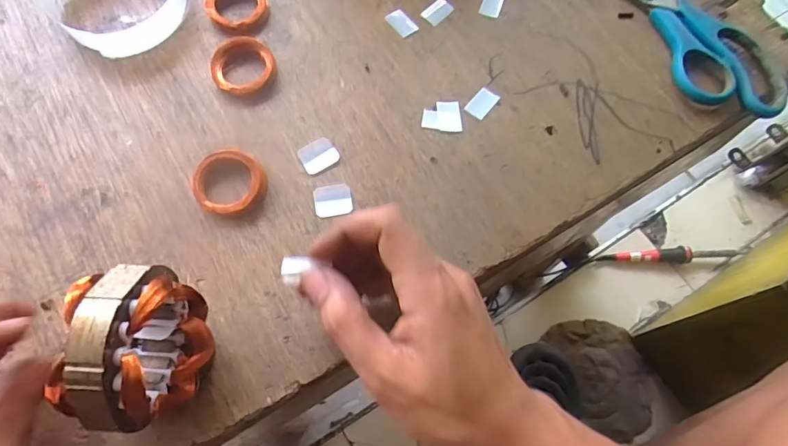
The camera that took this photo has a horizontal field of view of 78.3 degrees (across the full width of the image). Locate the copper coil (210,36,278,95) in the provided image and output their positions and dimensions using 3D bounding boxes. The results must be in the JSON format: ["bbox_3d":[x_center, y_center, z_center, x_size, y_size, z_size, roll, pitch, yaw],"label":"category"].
[{"bbox_3d":[-0.108,-0.112,0.345,0.044,0.016,0.039,-21,71,-11],"label":"copper coil"}]

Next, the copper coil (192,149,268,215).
[{"bbox_3d":[-0.106,-0.027,0.313,0.045,0.014,0.041,1,69,-2],"label":"copper coil"}]

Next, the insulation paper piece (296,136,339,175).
[{"bbox_3d":[-0.051,-0.047,0.328,0.025,0.004,0.022,-29,73,-13],"label":"insulation paper piece"}]

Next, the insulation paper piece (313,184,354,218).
[{"bbox_3d":[-0.040,-0.015,0.316,0.024,0.004,0.023,-11,70,-7],"label":"insulation paper piece"}]

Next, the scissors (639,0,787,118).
[{"bbox_3d":[0.212,-0.171,0.382,0.076,0.014,0.226,-25,72,-12],"label":"scissors"}]

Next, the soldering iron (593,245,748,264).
[{"bbox_3d":[0.466,0.053,0.819,0.260,0.026,0.029,1,68,-2],"label":"soldering iron"}]

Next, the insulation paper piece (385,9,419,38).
[{"bbox_3d":[0.006,-0.154,0.370,0.015,0.004,0.024,-35,74,-15],"label":"insulation paper piece"}]

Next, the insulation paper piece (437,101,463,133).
[{"bbox_3d":[0.040,-0.077,0.344,0.017,0.004,0.024,-2,69,-4],"label":"insulation paper piece"}]

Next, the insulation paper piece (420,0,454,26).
[{"bbox_3d":[0.035,-0.166,0.379,0.016,0.004,0.025,43,72,13],"label":"insulation paper piece"}]

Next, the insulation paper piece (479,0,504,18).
[{"bbox_3d":[0.078,-0.174,0.383,0.016,0.005,0.023,21,69,5],"label":"insulation paper piece"}]

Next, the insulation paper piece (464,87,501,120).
[{"bbox_3d":[0.064,-0.087,0.350,0.016,0.004,0.025,38,74,14],"label":"insulation paper piece"}]

